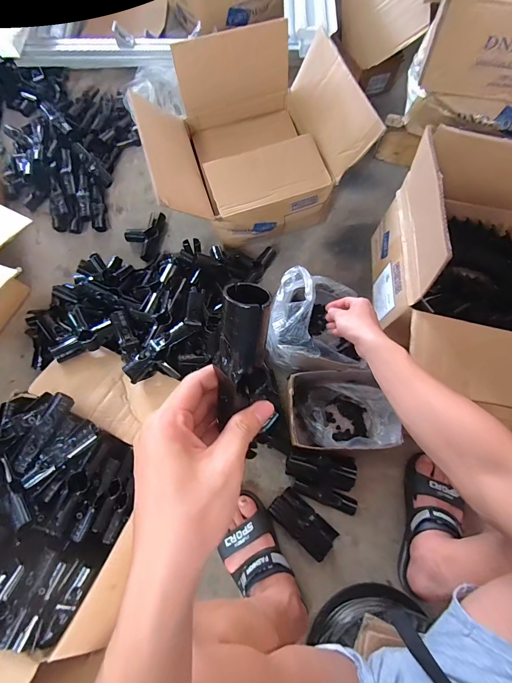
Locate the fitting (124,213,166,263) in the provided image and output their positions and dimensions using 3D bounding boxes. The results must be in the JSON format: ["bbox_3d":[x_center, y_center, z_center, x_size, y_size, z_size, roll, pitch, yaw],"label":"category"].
[{"bbox_3d":[-0.289,-0.275,0.832,0.078,0.034,0.140,13,73,4],"label":"fitting"}]

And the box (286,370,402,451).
[{"bbox_3d":[0.161,0.141,0.664,0.189,0.097,0.145,1,72,0],"label":"box"}]

